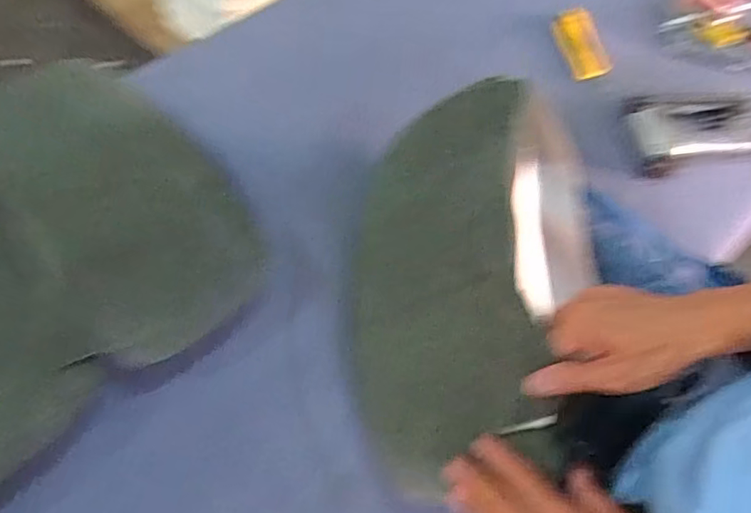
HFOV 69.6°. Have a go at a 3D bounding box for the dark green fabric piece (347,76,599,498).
[{"bbox_3d":[0.073,0.026,0.573,0.127,0.278,0.410,23,60,-38],"label":"dark green fabric piece"}]

